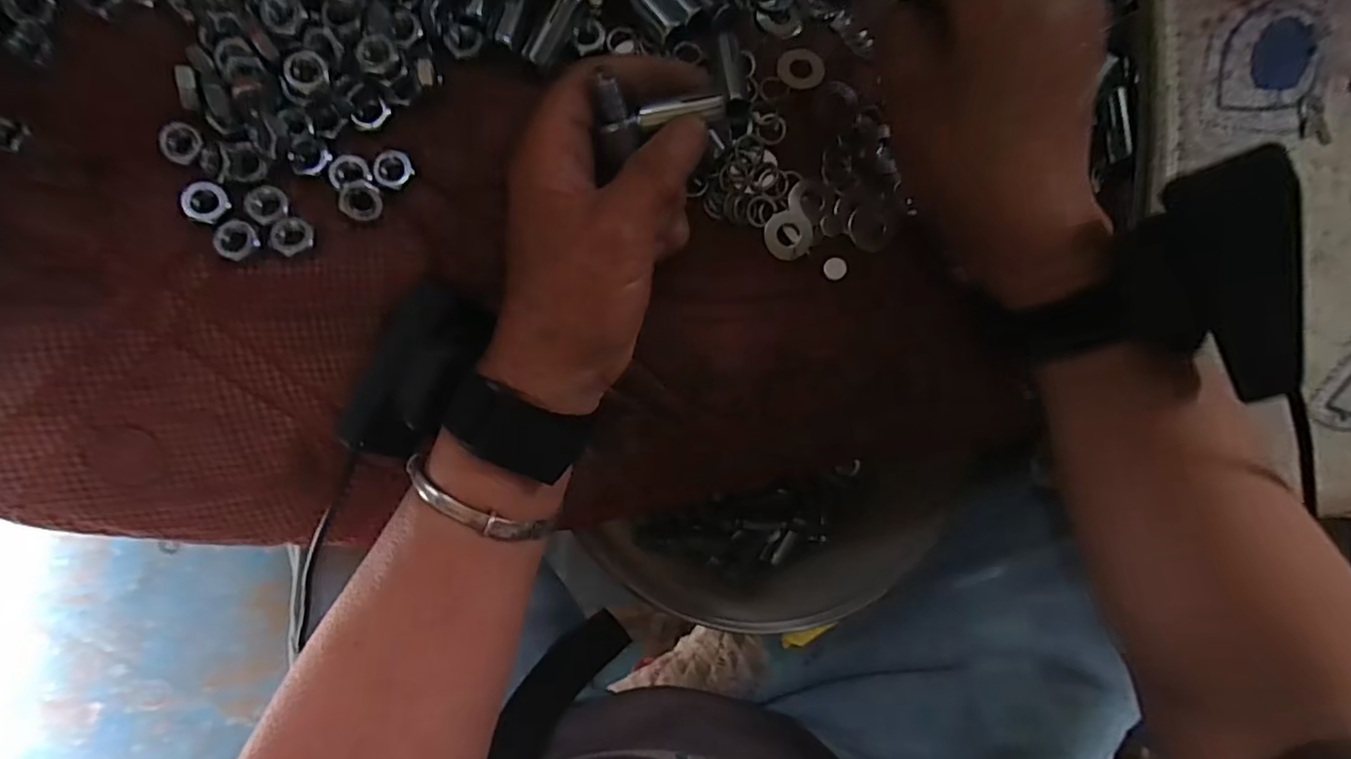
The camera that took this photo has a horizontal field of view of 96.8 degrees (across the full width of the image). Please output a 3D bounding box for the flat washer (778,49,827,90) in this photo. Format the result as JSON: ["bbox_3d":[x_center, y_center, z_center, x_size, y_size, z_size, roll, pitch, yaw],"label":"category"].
[{"bbox_3d":[0.057,-0.141,0.271,0.021,0.004,0.020,0,88,-4],"label":"flat washer"}]

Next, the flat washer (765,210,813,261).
[{"bbox_3d":[0.050,-0.064,0.267,0.021,0.004,0.022,0,88,-4],"label":"flat washer"}]

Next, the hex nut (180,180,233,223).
[{"bbox_3d":[-0.185,-0.070,0.237,0.016,0.006,0.015,24,86,-3],"label":"hex nut"}]

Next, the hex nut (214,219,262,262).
[{"bbox_3d":[-0.173,-0.055,0.237,0.015,0.006,0.015,24,86,-3],"label":"hex nut"}]

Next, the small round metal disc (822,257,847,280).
[{"bbox_3d":[0.072,-0.050,0.269,0.010,0.004,0.010,0,89,4],"label":"small round metal disc"}]

